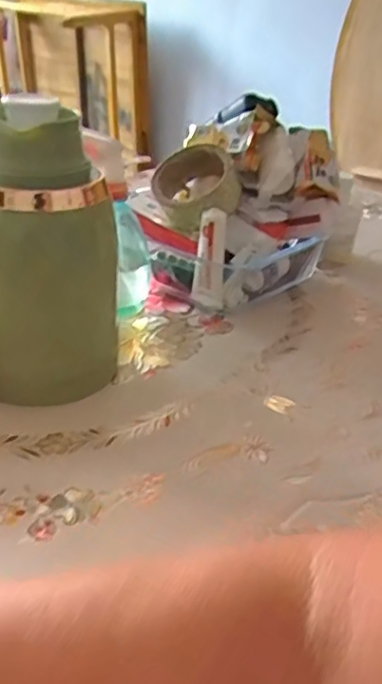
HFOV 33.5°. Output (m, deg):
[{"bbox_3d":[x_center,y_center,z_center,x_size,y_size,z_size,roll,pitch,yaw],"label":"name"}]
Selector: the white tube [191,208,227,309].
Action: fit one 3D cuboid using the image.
[{"bbox_3d":[0.020,-0.079,0.658,0.032,0.114,0.027,5,30,0],"label":"white tube"}]

